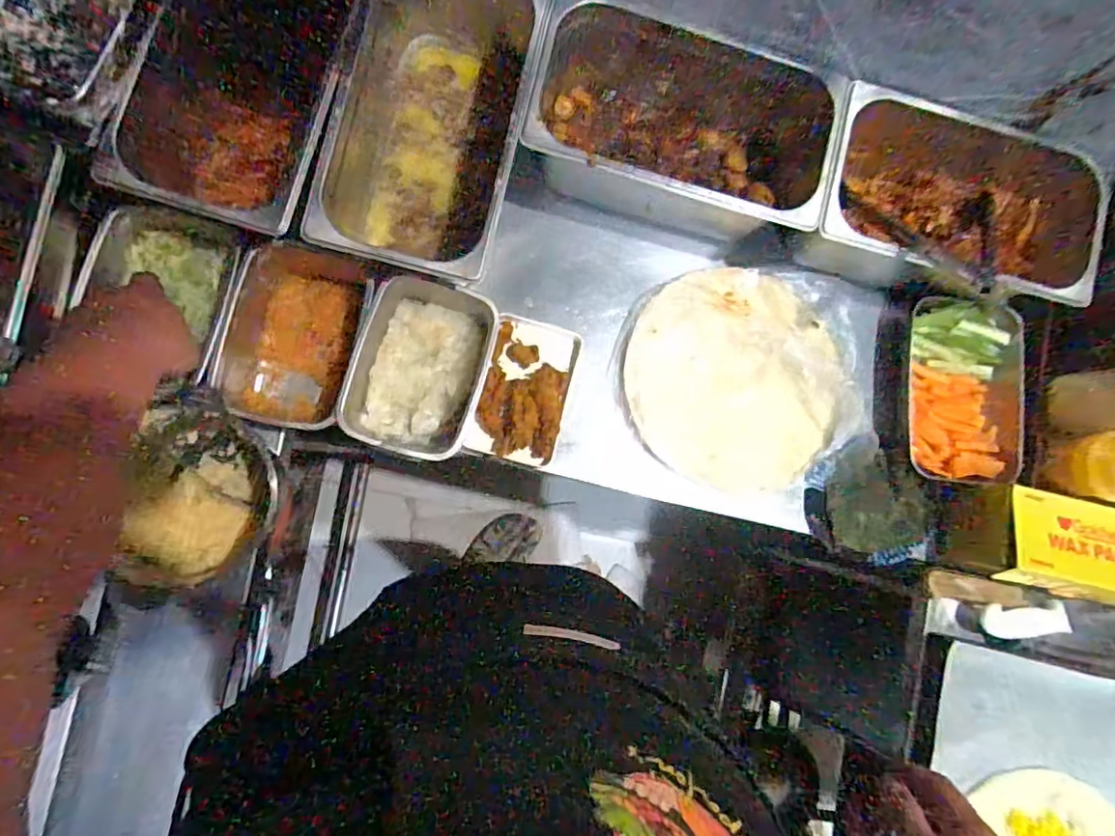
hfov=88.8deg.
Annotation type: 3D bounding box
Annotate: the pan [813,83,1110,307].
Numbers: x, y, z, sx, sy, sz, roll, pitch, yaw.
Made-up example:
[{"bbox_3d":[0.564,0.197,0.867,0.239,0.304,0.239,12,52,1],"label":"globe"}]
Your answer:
[{"bbox_3d":[0.435,-0.249,0.676,0.309,0.150,0.185,14,84,-7],"label":"pan"}]

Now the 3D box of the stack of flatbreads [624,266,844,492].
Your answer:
[{"bbox_3d":[0.217,-0.053,0.696,0.261,0.026,0.259,12,84,-8],"label":"stack of flatbreads"}]

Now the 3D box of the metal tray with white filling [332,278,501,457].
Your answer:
[{"bbox_3d":[-0.147,-0.057,0.623,0.135,0.058,0.190,16,84,-7],"label":"metal tray with white filling"}]

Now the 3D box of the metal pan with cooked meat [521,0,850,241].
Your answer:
[{"bbox_3d":[0.130,-0.322,0.640,0.324,0.135,0.191,17,83,-7],"label":"metal pan with cooked meat"}]

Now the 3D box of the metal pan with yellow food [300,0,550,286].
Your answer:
[{"bbox_3d":[-0.127,-0.328,0.611,0.180,0.118,0.367,13,84,-8],"label":"metal pan with yellow food"}]

